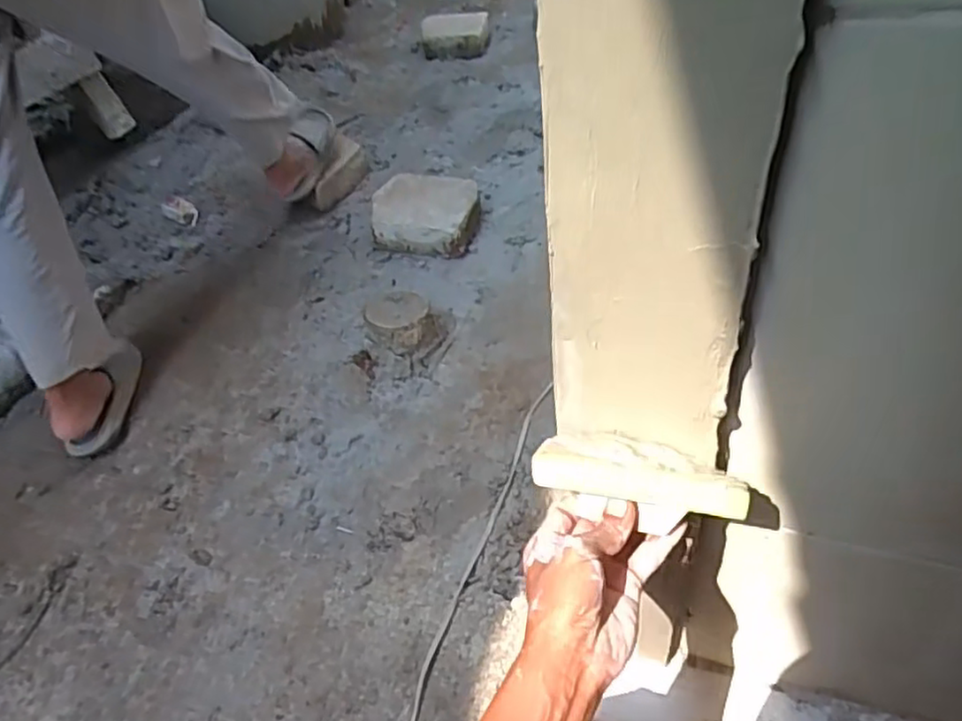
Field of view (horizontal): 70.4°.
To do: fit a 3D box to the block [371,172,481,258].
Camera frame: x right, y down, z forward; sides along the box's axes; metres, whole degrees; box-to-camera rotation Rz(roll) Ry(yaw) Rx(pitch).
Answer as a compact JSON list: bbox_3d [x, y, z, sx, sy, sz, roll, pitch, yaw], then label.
[{"bbox_3d":[-0.120,-0.322,1.507,0.247,0.104,0.172,15,51,21],"label":"block"}]

